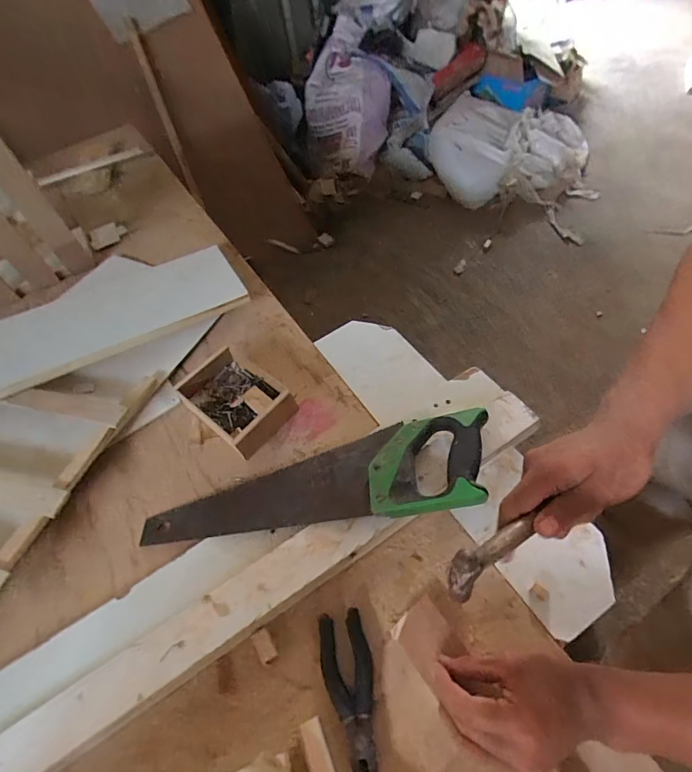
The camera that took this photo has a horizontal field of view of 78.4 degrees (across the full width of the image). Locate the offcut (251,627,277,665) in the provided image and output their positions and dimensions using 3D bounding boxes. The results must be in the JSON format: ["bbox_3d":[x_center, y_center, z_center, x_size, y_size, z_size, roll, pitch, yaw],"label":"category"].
[{"bbox_3d":[-0.086,0.276,0.451,0.018,0.012,0.033,-30,56,-11],"label":"offcut"}]

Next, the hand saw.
[{"bbox_3d":[-0.043,0.129,0.517,0.444,0.037,0.119,-16,53,9],"label":"hand saw"}]

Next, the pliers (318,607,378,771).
[{"bbox_3d":[0.003,0.303,0.417,0.050,0.016,0.142,-10,55,3],"label":"pliers"}]

